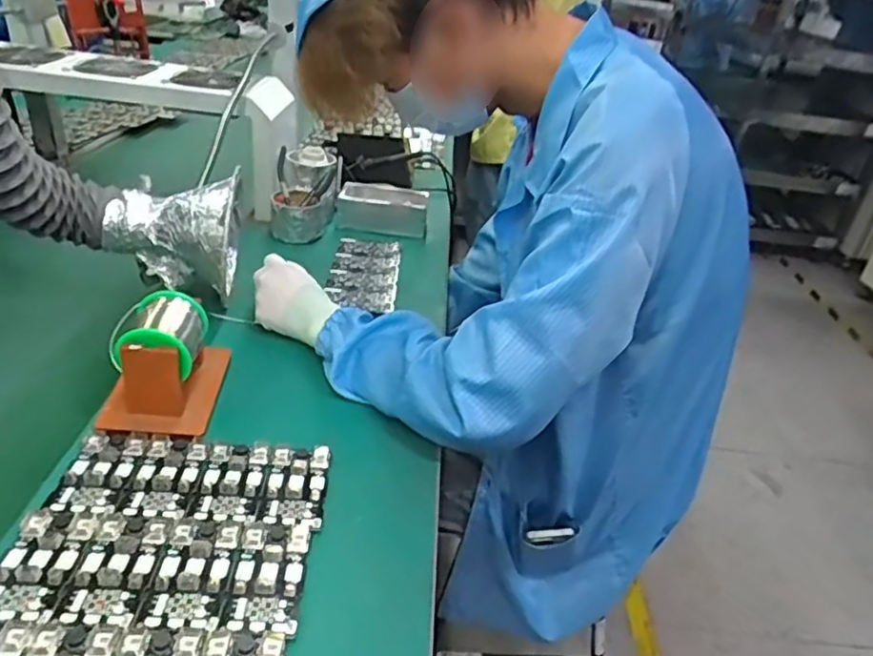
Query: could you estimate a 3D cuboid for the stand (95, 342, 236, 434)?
[{"bbox_3d":[-0.272,0.032,0.629,0.095,0.080,0.133,4,32,-6],"label":"stand"}]

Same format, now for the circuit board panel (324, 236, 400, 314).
[{"bbox_3d":[-0.101,-0.081,0.895,0.089,0.009,0.189,5,32,-4],"label":"circuit board panel"}]

